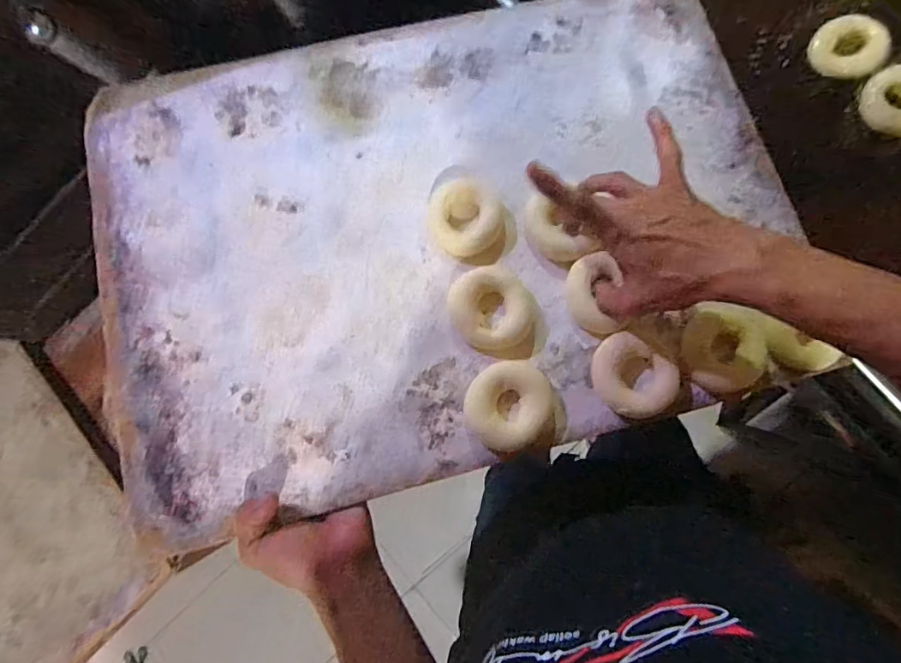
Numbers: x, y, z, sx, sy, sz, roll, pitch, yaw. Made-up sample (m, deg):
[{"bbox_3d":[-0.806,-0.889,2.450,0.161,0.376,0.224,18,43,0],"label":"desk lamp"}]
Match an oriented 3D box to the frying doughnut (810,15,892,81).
[{"bbox_3d":[0.418,-0.300,0.512,0.069,0.015,0.060,8,88,9],"label":"frying doughnut"}]

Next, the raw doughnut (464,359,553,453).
[{"bbox_3d":[0.047,0.059,0.391,0.066,0.021,0.070,0,87,8],"label":"raw doughnut"}]

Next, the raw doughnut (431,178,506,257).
[{"bbox_3d":[0.014,-0.100,0.432,0.063,0.024,0.064,0,87,8],"label":"raw doughnut"}]

